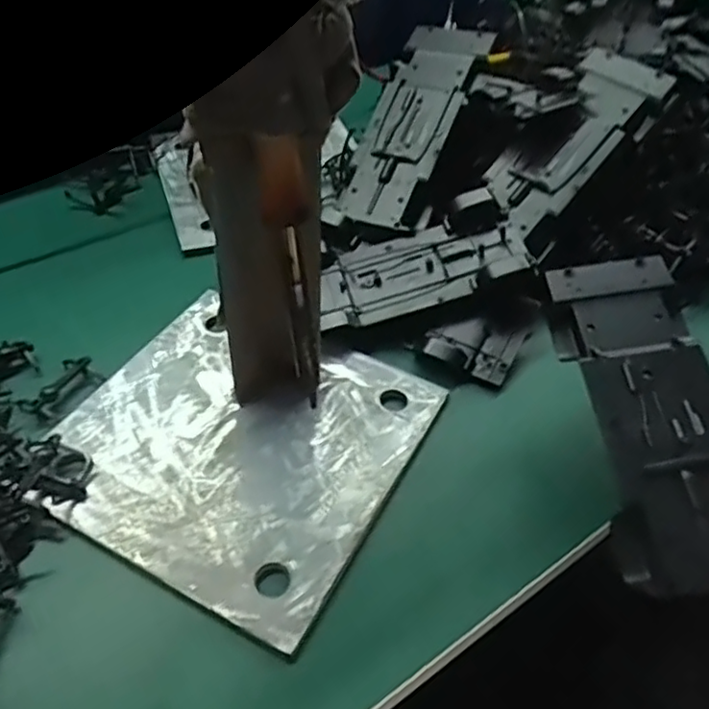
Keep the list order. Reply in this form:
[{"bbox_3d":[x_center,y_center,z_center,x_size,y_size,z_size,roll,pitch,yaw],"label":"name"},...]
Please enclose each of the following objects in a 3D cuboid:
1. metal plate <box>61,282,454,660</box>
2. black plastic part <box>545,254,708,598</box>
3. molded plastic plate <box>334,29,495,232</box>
[{"bbox_3d":[-0.068,0.047,0.410,0.195,0.011,0.194,22,48,21],"label":"metal plate"},{"bbox_3d":[0.163,0.028,0.370,0.067,0.035,0.191,-4,59,-4],"label":"black plastic part"},{"bbox_3d":[0.047,-0.189,0.539,0.071,0.007,0.194,18,72,23],"label":"molded plastic plate"}]

